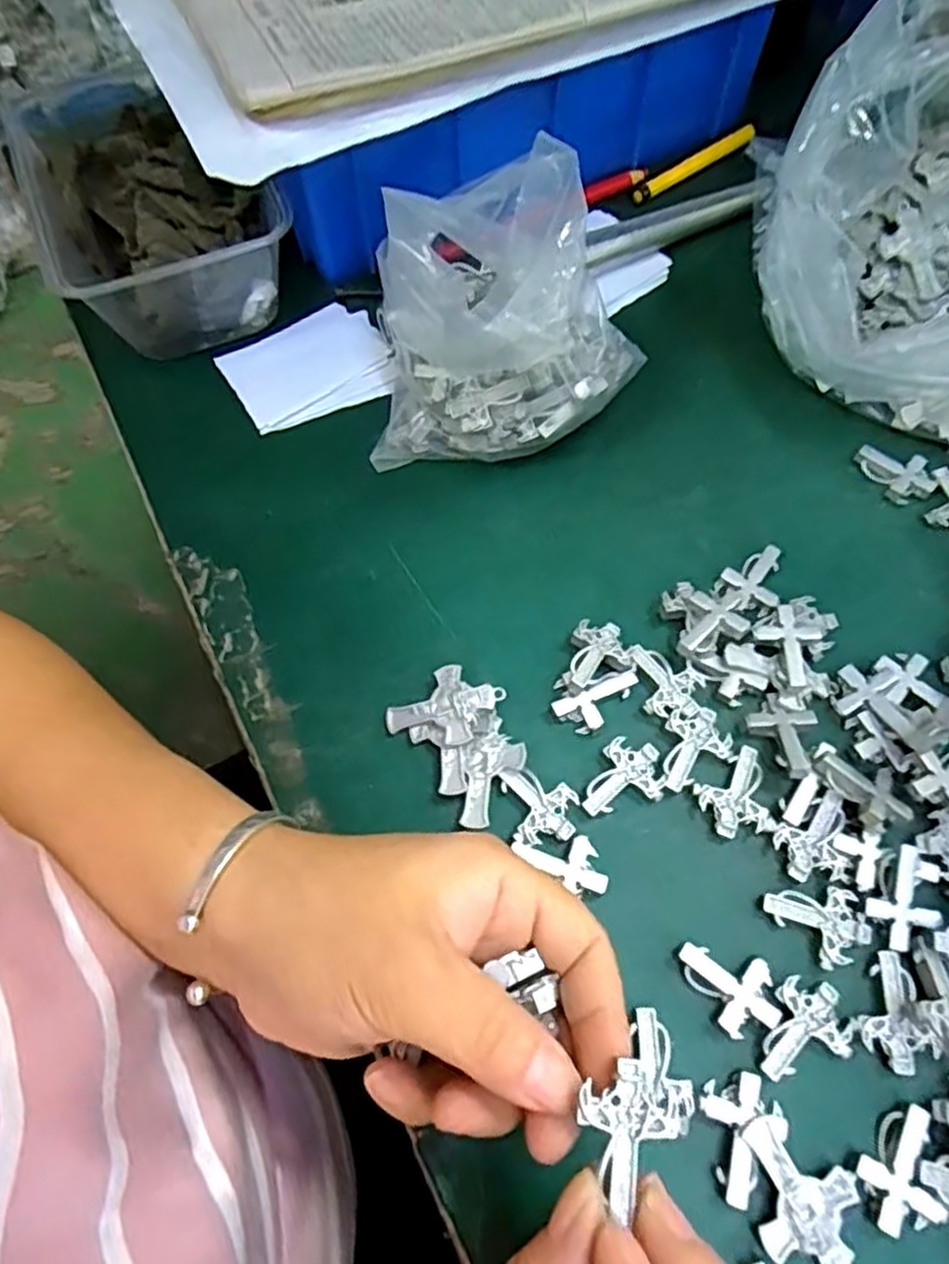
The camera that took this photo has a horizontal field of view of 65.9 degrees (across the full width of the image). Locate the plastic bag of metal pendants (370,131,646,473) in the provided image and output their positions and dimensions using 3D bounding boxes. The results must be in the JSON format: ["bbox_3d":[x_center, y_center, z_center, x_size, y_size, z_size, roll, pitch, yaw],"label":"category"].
[{"bbox_3d":[0.014,-0.132,0.315,0.115,0.096,0.092,9,66,7],"label":"plastic bag of metal pendants"}]

